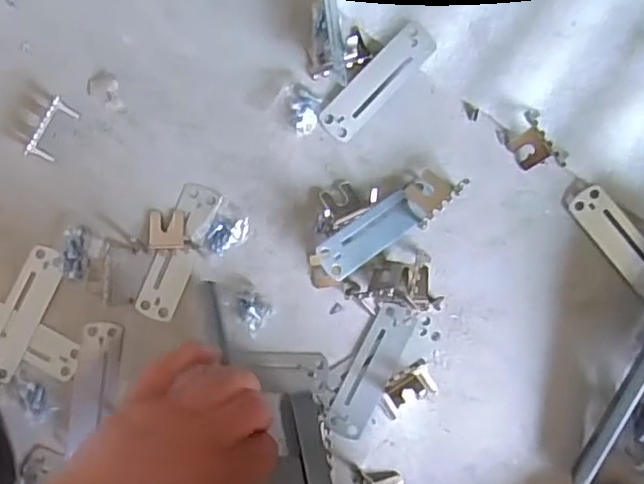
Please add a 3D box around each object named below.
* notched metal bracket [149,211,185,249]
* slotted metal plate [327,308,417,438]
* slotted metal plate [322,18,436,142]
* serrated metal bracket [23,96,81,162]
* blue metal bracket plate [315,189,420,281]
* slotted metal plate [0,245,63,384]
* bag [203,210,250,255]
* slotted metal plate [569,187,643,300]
[{"bbox_3d":[-0.107,-0.009,0.440,0.024,0.004,0.027,0,88,-2],"label":"notched metal bracket"},{"bbox_3d":[0.035,0.090,0.443,0.028,0.004,0.094,27,87,0],"label":"slotted metal plate"},{"bbox_3d":[0.039,-0.111,0.445,0.028,0.005,0.095,44,88,0],"label":"slotted metal plate"},{"bbox_3d":[-0.182,-0.075,0.433,0.015,0.018,0.043,27,88,-1],"label":"serrated metal bracket"},{"bbox_3d":[0.032,-0.004,0.432,0.075,0.005,0.026,-35,89,-19],"label":"blue metal bracket plate"},{"bbox_3d":[-0.205,0.049,0.437,0.027,0.004,0.093,25,88,-1],"label":"slotted metal plate"},{"bbox_3d":[-0.066,-0.007,0.441,0.034,0.004,0.023,-33,89,-2],"label":"bag"},{"bbox_3d":[0.210,-0.002,0.451,0.026,0.009,0.084,-40,97,14],"label":"slotted metal plate"}]

